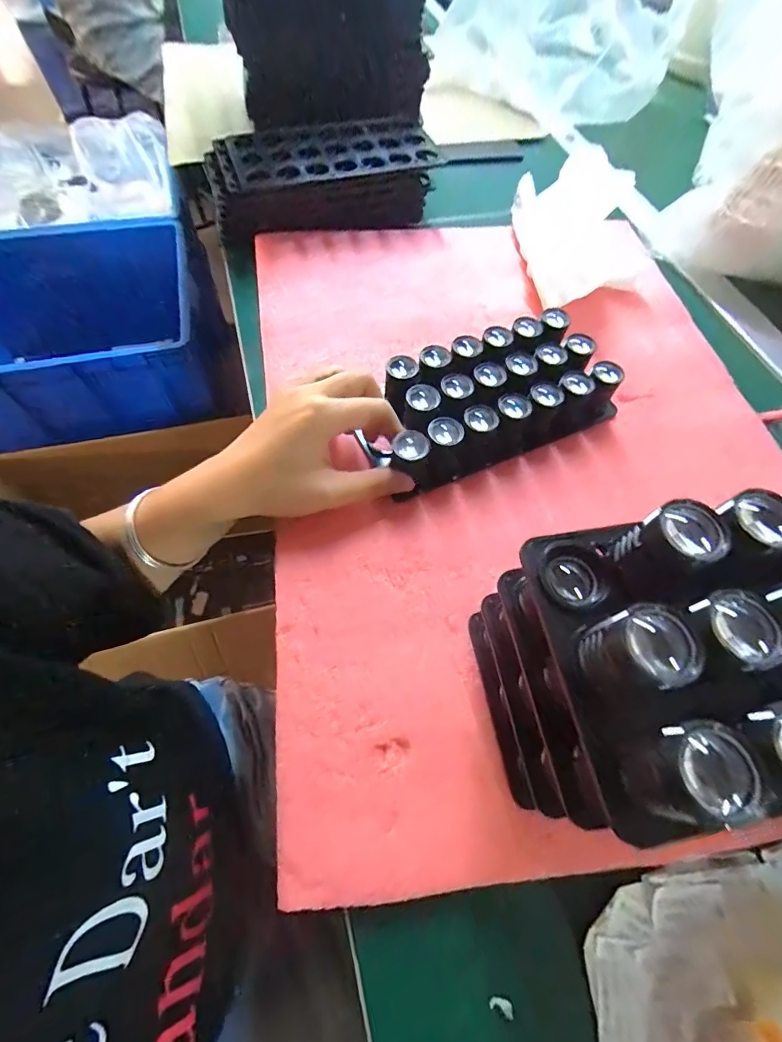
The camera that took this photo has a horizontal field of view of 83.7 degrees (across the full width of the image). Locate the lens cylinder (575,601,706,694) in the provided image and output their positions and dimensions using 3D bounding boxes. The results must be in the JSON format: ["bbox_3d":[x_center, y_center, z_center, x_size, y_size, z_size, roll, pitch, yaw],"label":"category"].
[{"bbox_3d":[0.075,0.040,0.134,0.020,0.032,0.023,-5,63,-5],"label":"lens cylinder"}]

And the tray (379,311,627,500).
[{"bbox_3d":[0.069,-0.090,0.320,0.186,0.038,0.106,-26,67,-15],"label":"tray"}]

